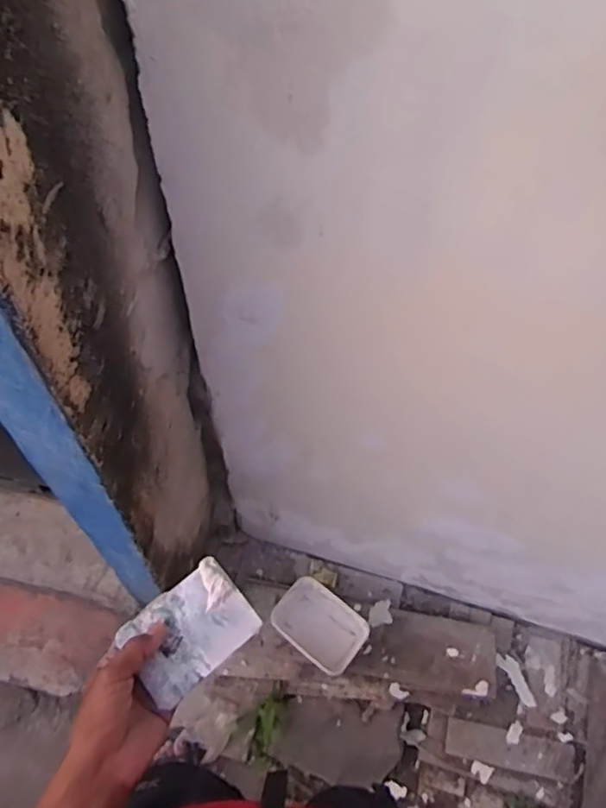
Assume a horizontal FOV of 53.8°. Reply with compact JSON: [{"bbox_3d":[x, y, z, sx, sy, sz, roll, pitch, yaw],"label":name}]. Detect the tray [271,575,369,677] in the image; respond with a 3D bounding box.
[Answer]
[{"bbox_3d":[0.036,0.506,1.361,0.200,0.090,0.133,36,65,19],"label":"tray"}]

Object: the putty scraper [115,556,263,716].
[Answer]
[{"bbox_3d":[-0.100,0.198,0.522,0.106,0.010,0.080,-37,66,-20],"label":"putty scraper"}]

